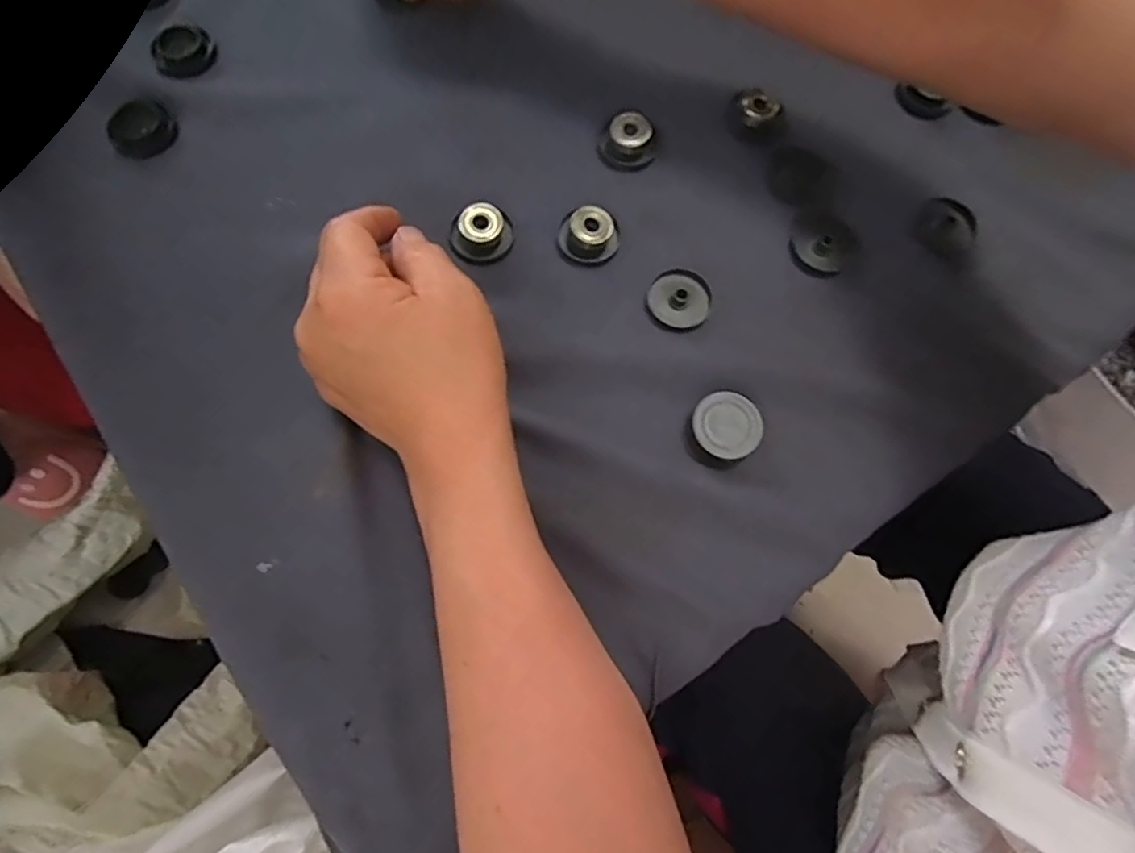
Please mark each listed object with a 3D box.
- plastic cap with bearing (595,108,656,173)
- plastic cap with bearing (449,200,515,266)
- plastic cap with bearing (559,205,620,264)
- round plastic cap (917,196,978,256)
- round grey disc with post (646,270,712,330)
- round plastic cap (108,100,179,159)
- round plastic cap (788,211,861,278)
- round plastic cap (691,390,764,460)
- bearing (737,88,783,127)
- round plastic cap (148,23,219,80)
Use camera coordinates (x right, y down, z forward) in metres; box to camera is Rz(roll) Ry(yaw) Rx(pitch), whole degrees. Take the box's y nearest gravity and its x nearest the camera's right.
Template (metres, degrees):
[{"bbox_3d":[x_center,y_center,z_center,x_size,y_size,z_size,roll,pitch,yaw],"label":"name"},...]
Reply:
[{"bbox_3d":[0.031,-0.155,0.329,0.030,0.012,0.030,1,72,-2],"label":"plastic cap with bearing"},{"bbox_3d":[-0.044,-0.099,0.310,0.032,0.012,0.028,-12,73,-6],"label":"plastic cap with bearing"},{"bbox_3d":[0.012,-0.099,0.313,0.027,0.012,0.027,1,72,-2],"label":"plastic cap with bearing"},{"bbox_3d":[0.203,-0.107,0.324,0.031,0.004,0.032,1,72,-2],"label":"round plastic cap"},{"bbox_3d":[0.057,-0.065,0.307,0.031,0.004,0.033,1,72,-2],"label":"round grey disc with post"},{"bbox_3d":[-0.227,-0.159,0.324,0.032,0.005,0.032,1,72,-2],"label":"round plastic cap"},{"bbox_3d":[0.134,-0.096,0.320,0.035,0.004,0.038,1,72,-2],"label":"round plastic cap"},{"bbox_3d":[0.074,-0.001,0.282,0.031,0.005,0.031,1,72,-2],"label":"round plastic cap"},{"bbox_3d":[0.105,-0.175,0.338,0.024,0.010,0.020,31,74,8],"label":"bearing"},{"bbox_3d":[-0.215,-0.211,0.340,0.033,0.006,0.033,1,72,-2],"label":"round plastic cap"}]

